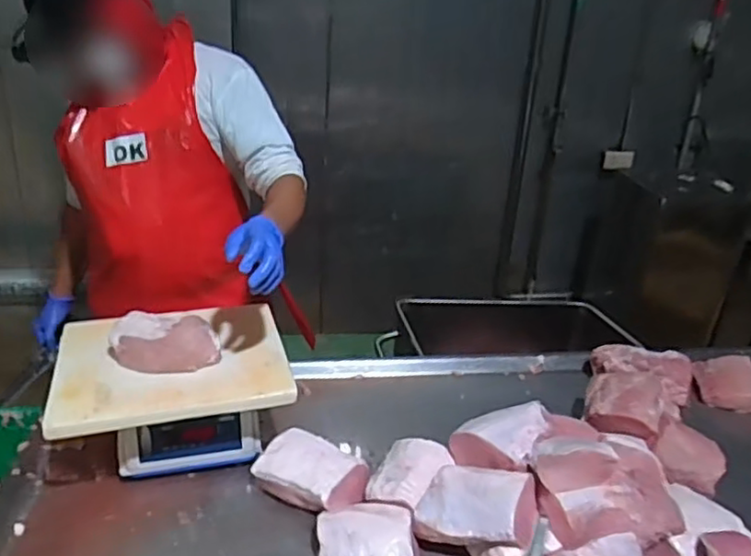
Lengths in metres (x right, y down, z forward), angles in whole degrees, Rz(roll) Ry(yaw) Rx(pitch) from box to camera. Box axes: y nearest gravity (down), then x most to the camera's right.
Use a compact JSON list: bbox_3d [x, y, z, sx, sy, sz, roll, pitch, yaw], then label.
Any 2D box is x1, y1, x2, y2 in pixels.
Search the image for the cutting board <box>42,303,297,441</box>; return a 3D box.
[{"bbox_3d":[-0.341,0.140,1.104,0.366,0.031,0.280,-4,31,-17],"label":"cutting board"}]

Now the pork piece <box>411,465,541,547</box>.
[{"bbox_3d":[0.147,0.336,0.954,0.160,0.054,0.113,-5,42,27],"label":"pork piece"}]

